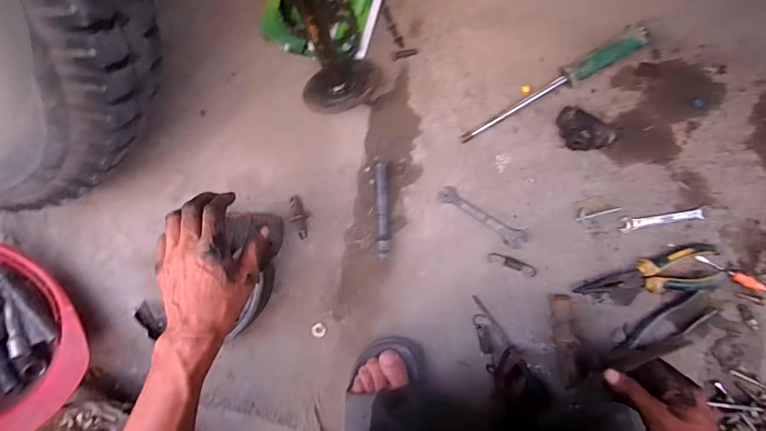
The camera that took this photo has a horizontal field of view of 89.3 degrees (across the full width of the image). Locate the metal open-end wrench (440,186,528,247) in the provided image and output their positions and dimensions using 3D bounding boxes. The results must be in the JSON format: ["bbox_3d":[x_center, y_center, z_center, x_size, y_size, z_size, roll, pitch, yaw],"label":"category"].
[{"bbox_3d":[0.136,0.002,0.530,0.131,0.009,0.031,30,94,1],"label":"metal open-end wrench"}]

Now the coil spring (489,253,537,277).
[{"bbox_3d":[0.179,0.067,0.530,0.068,0.006,0.015,20,94,1],"label":"coil spring"}]

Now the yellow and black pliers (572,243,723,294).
[{"bbox_3d":[0.347,0.072,0.509,0.179,0.029,0.061,-3,93,3],"label":"yellow and black pliers"}]

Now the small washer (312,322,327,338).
[{"bbox_3d":[-0.091,0.164,0.552,0.022,0.004,0.020,0,94,3],"label":"small washer"}]

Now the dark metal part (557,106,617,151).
[{"bbox_3d":[0.256,-0.107,0.505,0.071,0.034,0.042,36,94,0],"label":"dark metal part"}]

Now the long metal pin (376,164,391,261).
[{"bbox_3d":[0.000,-0.005,0.536,0.017,0.015,0.130,-1,94,3],"label":"long metal pin"}]

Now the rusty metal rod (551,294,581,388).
[{"bbox_3d":[0.247,0.169,0.525,0.024,0.025,0.119,-5,93,3],"label":"rusty metal rod"}]

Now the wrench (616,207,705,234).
[{"bbox_3d":[0.372,0.004,0.515,0.109,0.004,0.019,-10,93,3],"label":"wrench"}]

